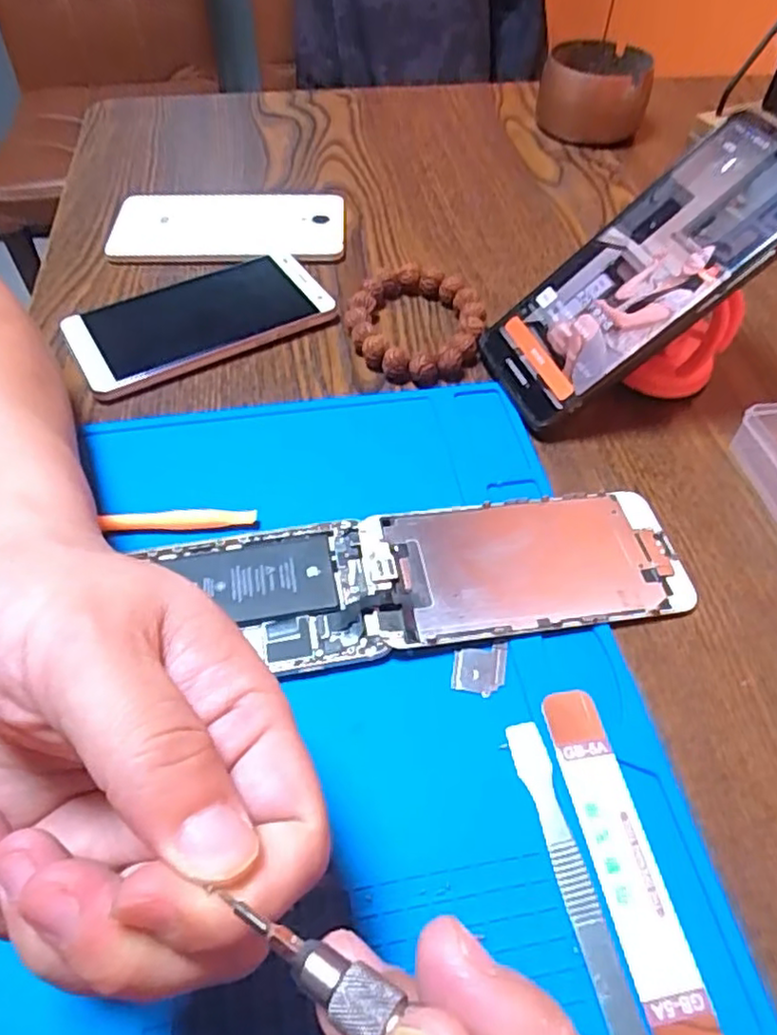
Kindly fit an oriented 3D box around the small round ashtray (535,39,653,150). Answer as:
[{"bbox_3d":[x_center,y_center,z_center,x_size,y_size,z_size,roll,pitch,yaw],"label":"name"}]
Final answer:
[{"bbox_3d":[0.169,-0.350,0.539,0.086,0.051,0.096,13,54,9],"label":"small round ashtray"}]

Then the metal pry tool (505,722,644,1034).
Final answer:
[{"bbox_3d":[0.063,0.124,0.203,0.012,0.004,0.121,-11,54,-9],"label":"metal pry tool"}]

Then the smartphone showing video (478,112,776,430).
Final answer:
[{"bbox_3d":[0.122,-0.117,0.318,0.162,0.007,0.072,-38,54,21],"label":"smartphone showing video"}]

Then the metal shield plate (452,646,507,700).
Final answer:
[{"bbox_3d":[0.035,0.057,0.251,0.020,0.004,0.021,7,53,4],"label":"metal shield plate"}]

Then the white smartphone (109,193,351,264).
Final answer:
[{"bbox_3d":[-0.105,-0.192,0.434,0.150,0.012,0.072,0,53,-1],"label":"white smartphone"}]

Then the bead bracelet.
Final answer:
[{"bbox_3d":[0.015,-0.112,0.375,0.076,0.018,0.089,12,53,8],"label":"bead bracelet"}]

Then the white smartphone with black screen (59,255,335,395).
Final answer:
[{"bbox_3d":[-0.108,-0.113,0.376,0.137,0.011,0.071,-27,58,-20],"label":"white smartphone with black screen"}]

